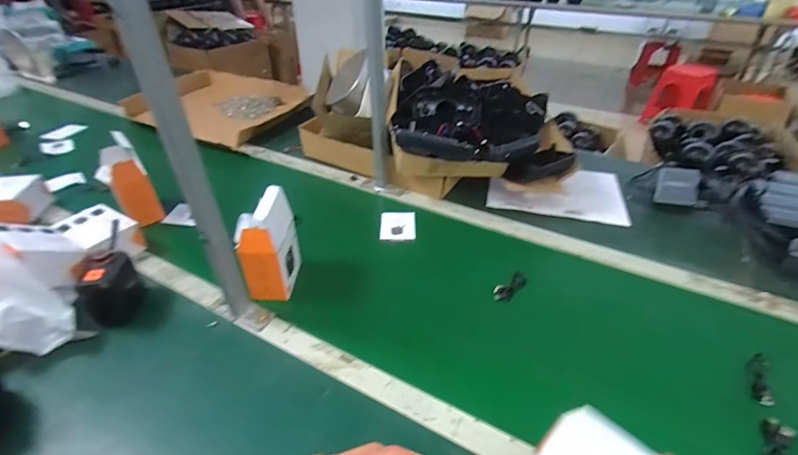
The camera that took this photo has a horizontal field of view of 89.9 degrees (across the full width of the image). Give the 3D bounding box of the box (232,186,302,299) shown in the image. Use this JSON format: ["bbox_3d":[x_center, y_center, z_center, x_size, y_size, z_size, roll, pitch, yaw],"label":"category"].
[{"bbox_3d":[-0.218,0.027,0.668,0.065,0.169,0.101,1,37,3],"label":"box"}]

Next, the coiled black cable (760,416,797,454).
[{"bbox_3d":[0.472,0.271,0.500,0.029,0.018,0.071,29,46,34],"label":"coiled black cable"}]

